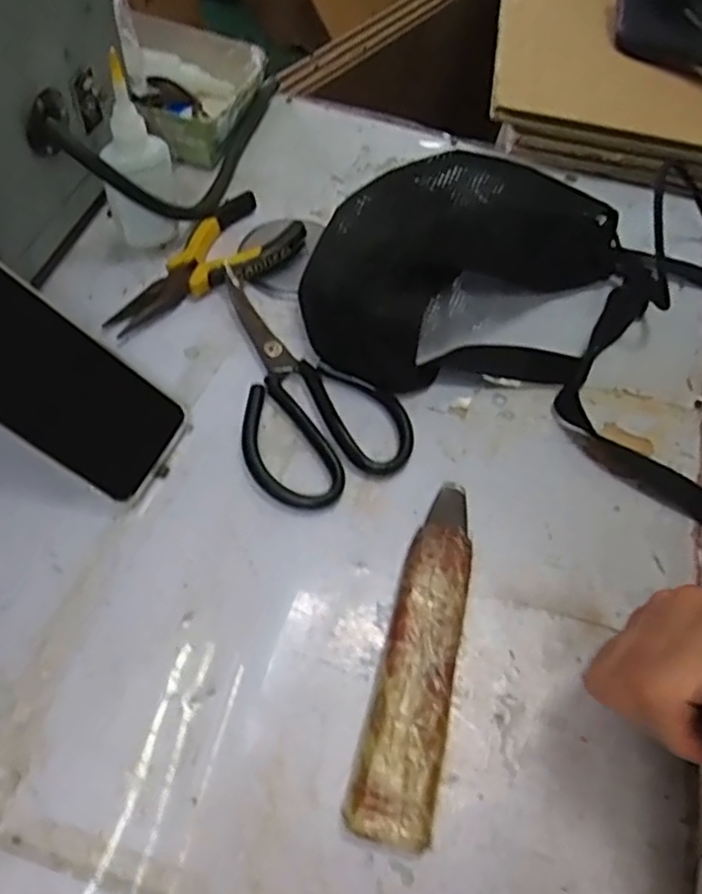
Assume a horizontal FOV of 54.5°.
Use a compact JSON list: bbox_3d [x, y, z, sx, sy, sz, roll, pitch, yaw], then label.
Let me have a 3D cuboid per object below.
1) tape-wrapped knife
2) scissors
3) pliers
[{"bbox_3d":[0.036,0.103,0.361,0.040,0.019,0.186,13,58,4],"label":"tape-wrapped knife"},{"bbox_3d":[-0.030,-0.047,0.451,0.105,0.014,0.185,-13,59,-12],"label":"scissors"},{"bbox_3d":[-0.099,-0.127,0.488,0.071,0.020,0.154,30,60,14],"label":"pliers"}]

